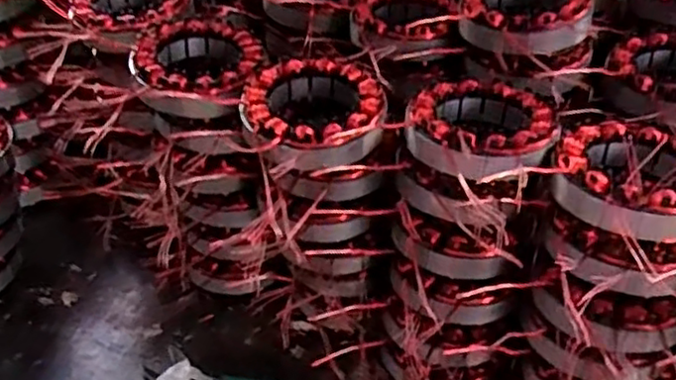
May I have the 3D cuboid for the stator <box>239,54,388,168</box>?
[{"bbox_3d":[-0.015,-0.042,0.416,0.087,0.035,0.093,-5,39,-7],"label":"stator"}]

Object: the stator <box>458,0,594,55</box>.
[{"bbox_3d":[0.129,-0.124,0.463,0.083,0.029,0.086,13,41,15],"label":"stator"}]

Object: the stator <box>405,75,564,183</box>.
[{"bbox_3d":[0.083,-0.035,0.401,0.083,0.031,0.084,0,39,0],"label":"stator"}]

